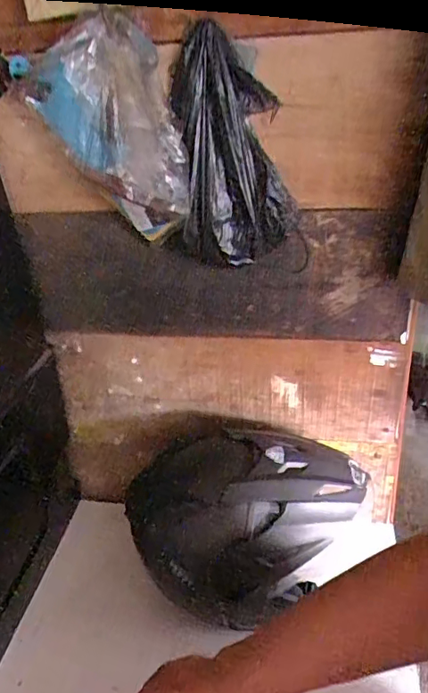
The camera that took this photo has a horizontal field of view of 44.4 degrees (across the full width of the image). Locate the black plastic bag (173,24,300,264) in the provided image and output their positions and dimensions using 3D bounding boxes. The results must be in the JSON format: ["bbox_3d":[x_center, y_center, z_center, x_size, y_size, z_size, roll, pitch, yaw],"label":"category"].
[{"bbox_3d":[0.021,-0.216,0.604,0.128,0.252,0.040,-1,30,10],"label":"black plastic bag"}]

